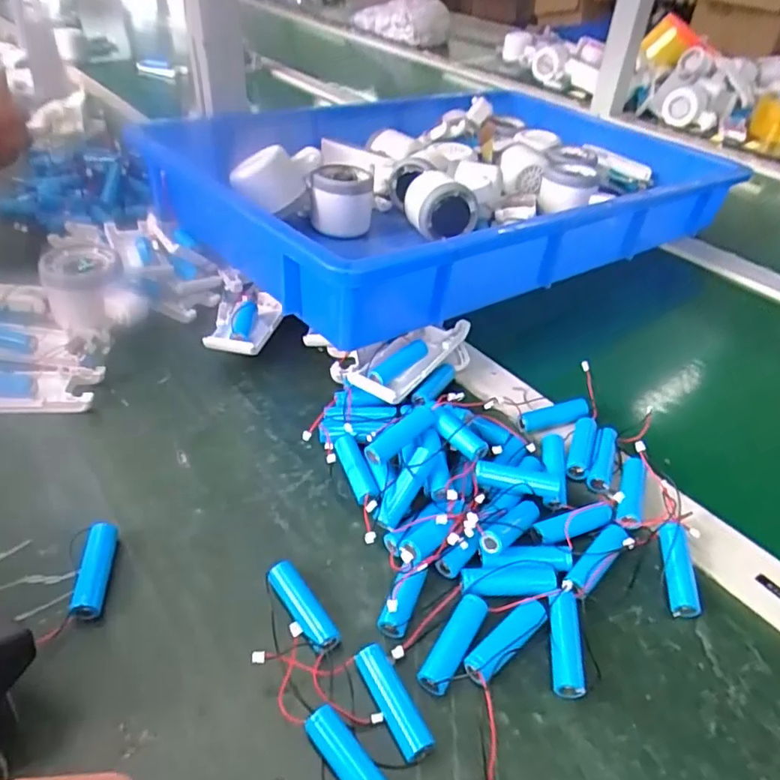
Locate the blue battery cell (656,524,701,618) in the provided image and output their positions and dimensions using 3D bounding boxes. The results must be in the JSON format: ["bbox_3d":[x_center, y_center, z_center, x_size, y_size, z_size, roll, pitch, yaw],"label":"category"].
[{"bbox_3d":[0.157,0.097,0.323,0.014,0.014,0.050,4,56,0],"label":"blue battery cell"}]

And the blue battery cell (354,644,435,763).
[{"bbox_3d":[0.001,0.142,0.270,0.014,0.013,0.049,-20,46,-25],"label":"blue battery cell"}]

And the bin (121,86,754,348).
[{"bbox_3d":[0.068,-0.227,0.635,0.531,0.106,0.402,-26,49,-30],"label":"bin"}]

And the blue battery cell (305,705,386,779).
[{"bbox_3d":[-0.016,0.159,0.250,0.014,0.016,0.050,-29,50,-32],"label":"blue battery cell"}]

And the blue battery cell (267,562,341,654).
[{"bbox_3d":[-0.046,0.110,0.301,0.015,0.016,0.050,-27,50,-31],"label":"blue battery cell"}]

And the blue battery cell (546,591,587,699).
[{"bbox_3d":[0.087,0.125,0.293,0.017,0.015,0.047,5,41,2],"label":"blue battery cell"}]

